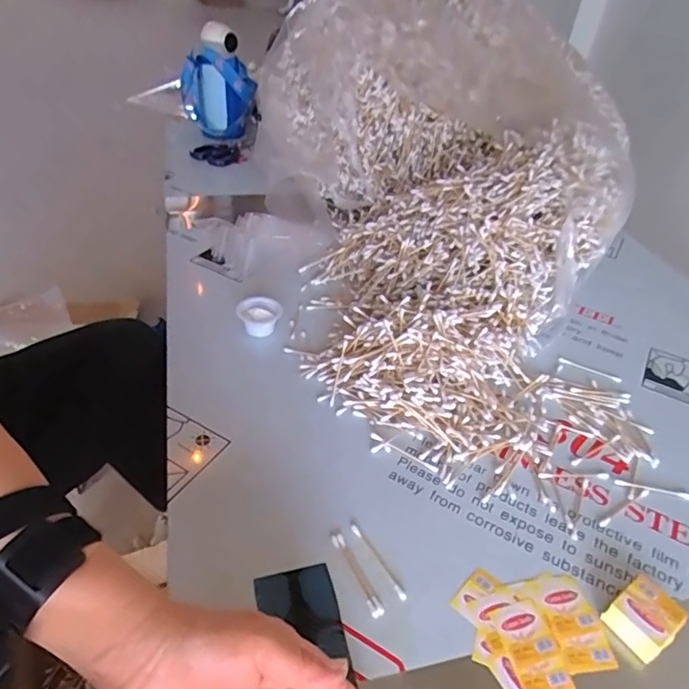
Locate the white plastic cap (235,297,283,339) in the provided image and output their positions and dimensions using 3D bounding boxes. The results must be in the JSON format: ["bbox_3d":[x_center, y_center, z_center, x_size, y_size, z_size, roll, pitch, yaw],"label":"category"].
[{"bbox_3d":[-0.104,-0.034,0.660,0.052,0.026,0.052,3,39,-2],"label":"white plastic cap"}]

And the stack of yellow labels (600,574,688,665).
[{"bbox_3d":[0.231,0.211,0.414,0.050,0.022,0.042,-22,45,-29],"label":"stack of yellow labels"}]

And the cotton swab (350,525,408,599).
[{"bbox_3d":[0.027,0.177,0.441,0.007,0.004,0.074,-20,45,-27],"label":"cotton swab"}]

